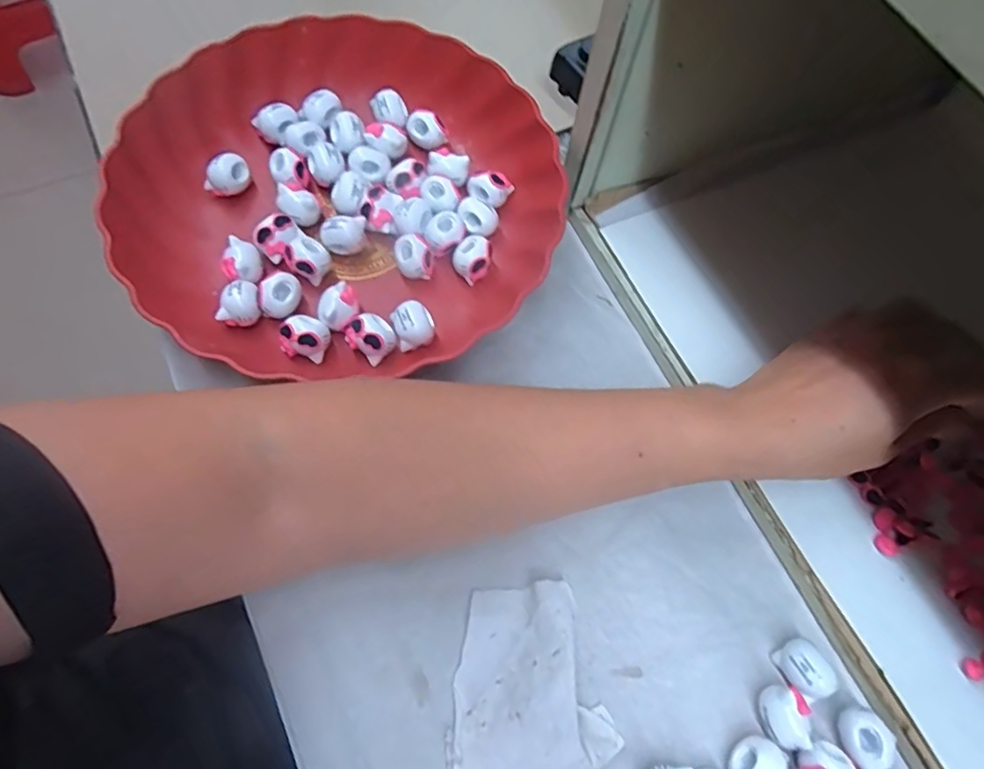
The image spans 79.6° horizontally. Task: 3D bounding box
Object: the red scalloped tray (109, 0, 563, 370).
[{"bbox_3d":[-0.085,-0.114,0.349,0.235,0.054,0.223,-9,67,-10],"label":"red scalloped tray"}]

